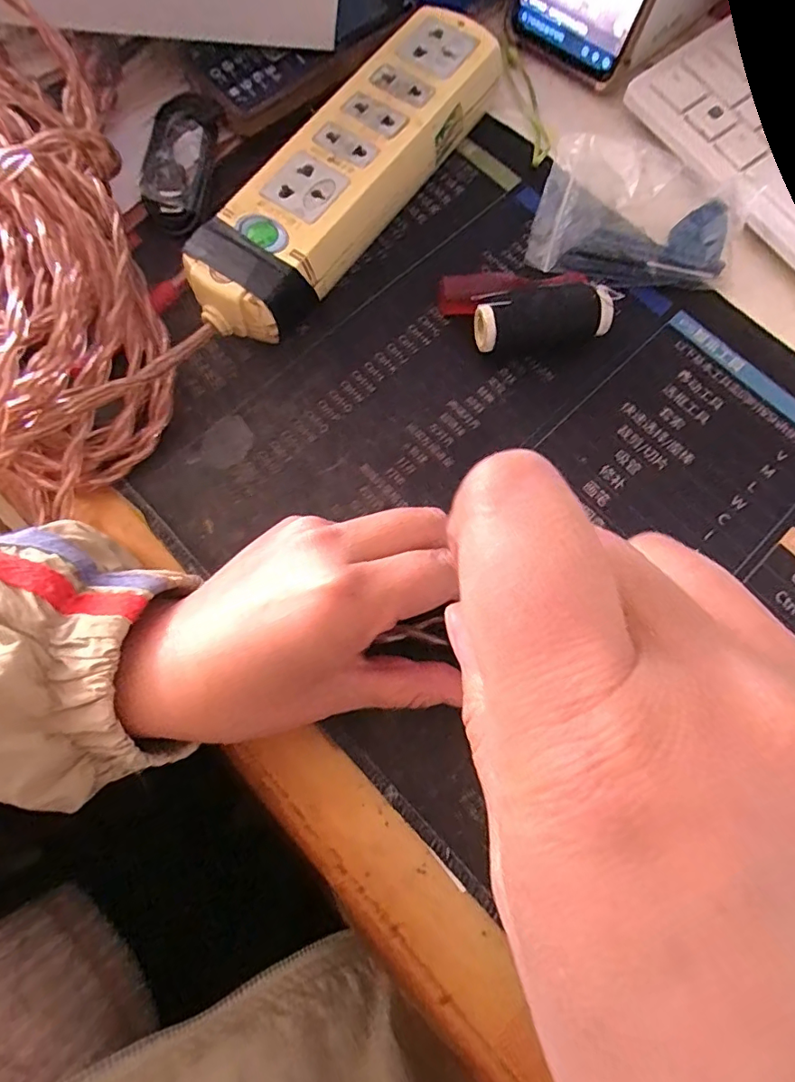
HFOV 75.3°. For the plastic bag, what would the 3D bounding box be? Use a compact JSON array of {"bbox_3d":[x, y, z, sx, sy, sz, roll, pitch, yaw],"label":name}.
[{"bbox_3d":[0.123,-0.163,0.265,0.097,0.030,0.062,25,77,6],"label":"plastic bag"}]

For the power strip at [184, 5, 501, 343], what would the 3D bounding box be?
[{"bbox_3d":[-0.026,-0.189,0.269,0.054,0.037,0.209,35,79,8],"label":"power strip"}]

